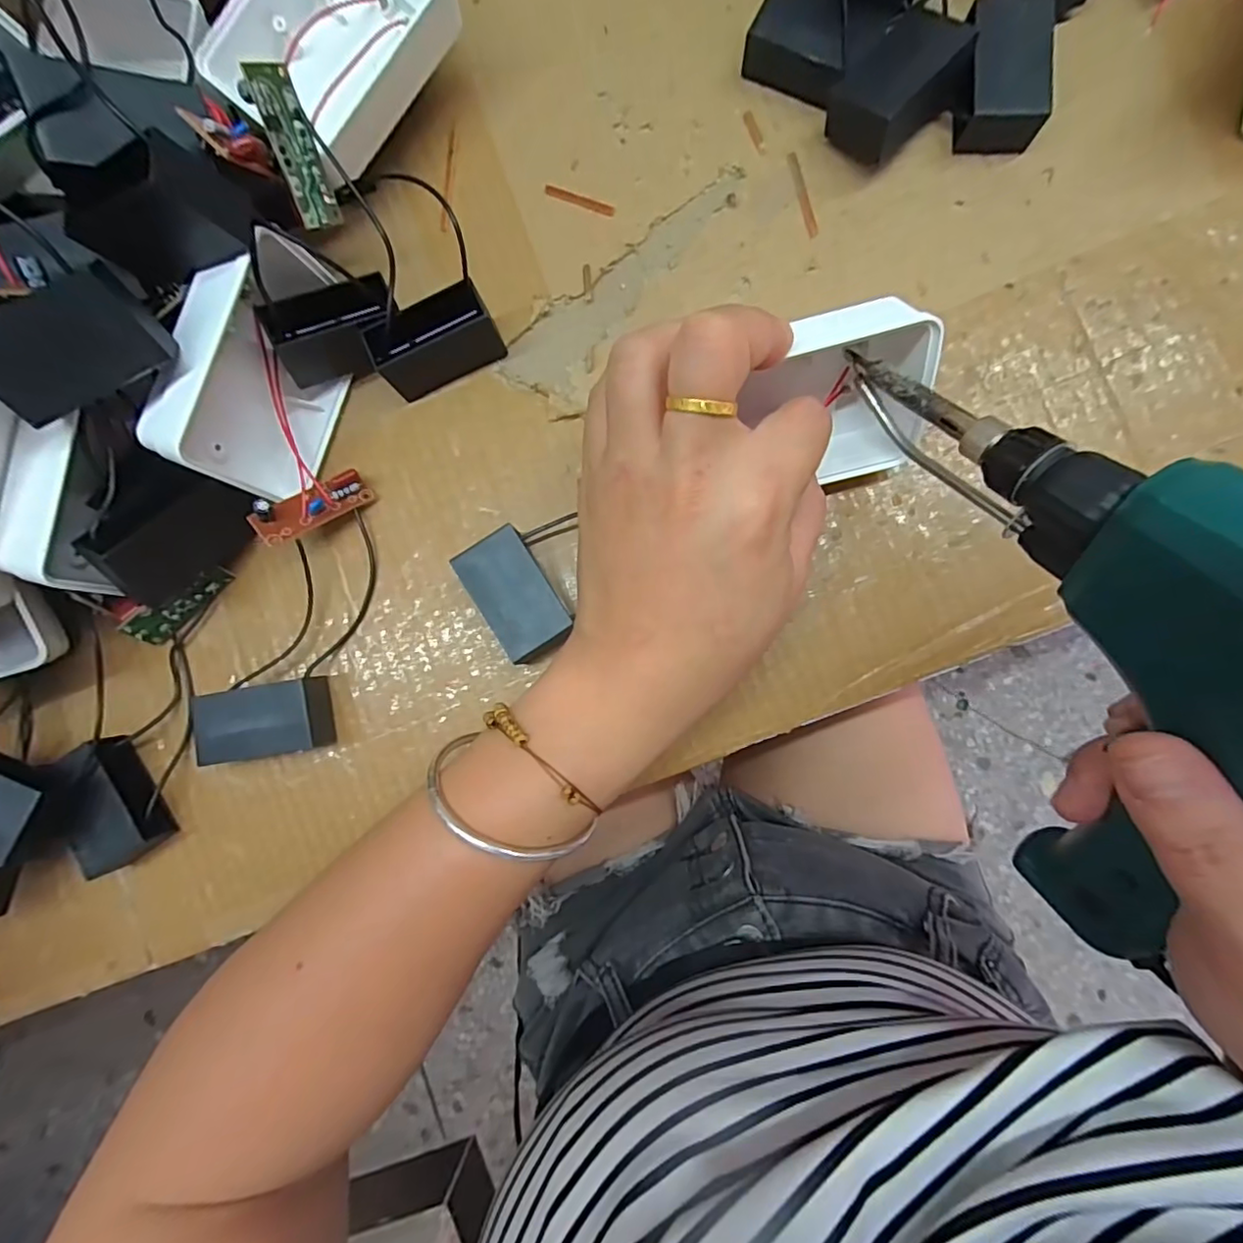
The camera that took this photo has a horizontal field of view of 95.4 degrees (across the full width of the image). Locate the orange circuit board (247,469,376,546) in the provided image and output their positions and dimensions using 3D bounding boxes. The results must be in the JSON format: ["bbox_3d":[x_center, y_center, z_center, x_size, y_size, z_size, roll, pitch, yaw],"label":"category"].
[{"bbox_3d":[-0.122,-0.046,0.224,0.044,0.011,0.013,-32,84,-25],"label":"orange circuit board"}]

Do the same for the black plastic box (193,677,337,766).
[{"bbox_3d":[-0.145,0.040,0.228,0.049,0.017,0.028,-9,86,4],"label":"black plastic box"}]

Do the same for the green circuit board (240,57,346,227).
[{"bbox_3d":[-0.115,-0.166,0.200,0.004,0.044,0.019,18,47,30],"label":"green circuit board"}]

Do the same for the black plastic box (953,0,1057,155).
[{"bbox_3d":[0.148,-0.212,0.221,0.028,0.019,0.046,3,87,5],"label":"black plastic box"}]

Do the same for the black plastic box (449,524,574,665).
[{"bbox_3d":[-0.040,-0.009,0.224,0.028,0.017,0.050,-33,85,2],"label":"black plastic box"}]

